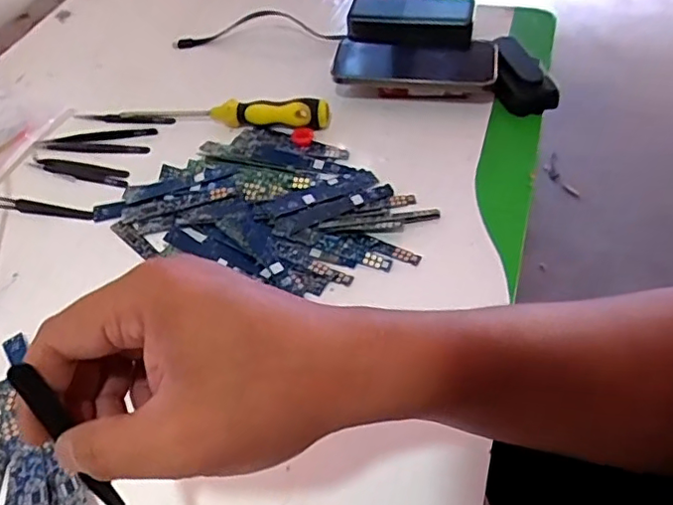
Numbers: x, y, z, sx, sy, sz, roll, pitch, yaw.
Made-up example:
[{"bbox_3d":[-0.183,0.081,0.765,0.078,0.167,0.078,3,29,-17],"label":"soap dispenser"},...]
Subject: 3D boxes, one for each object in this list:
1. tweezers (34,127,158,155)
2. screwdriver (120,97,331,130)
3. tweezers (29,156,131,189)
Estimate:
[{"bbox_3d":[-0.238,-0.112,0.585,0.114,0.009,0.035,1,51,7],"label":"tweezers"},{"bbox_3d":[-0.108,-0.140,0.574,0.204,0.024,0.024,5,52,10],"label":"screwdriver"},{"bbox_3d":[-0.243,-0.078,0.558,0.109,0.004,0.025,13,54,16],"label":"tweezers"}]

